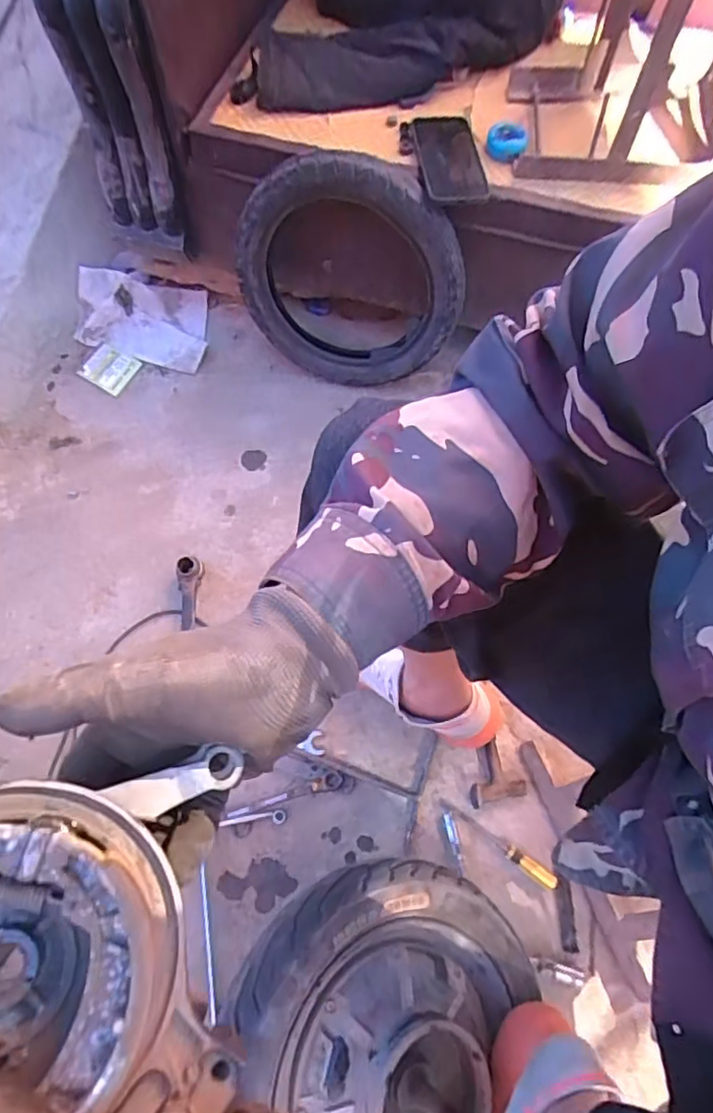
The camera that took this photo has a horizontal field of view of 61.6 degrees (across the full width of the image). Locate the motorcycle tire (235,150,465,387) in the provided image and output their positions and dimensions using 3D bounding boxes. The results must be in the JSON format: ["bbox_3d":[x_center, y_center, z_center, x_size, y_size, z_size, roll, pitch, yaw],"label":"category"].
[{"bbox_3d":[-0.015,-0.411,0.918,0.346,0.344,0.100,8,67,4],"label":"motorcycle tire"}]

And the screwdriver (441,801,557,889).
[{"bbox_3d":[0.178,0.364,0.759,0.160,0.014,0.016,31,71,13],"label":"screwdriver"}]

